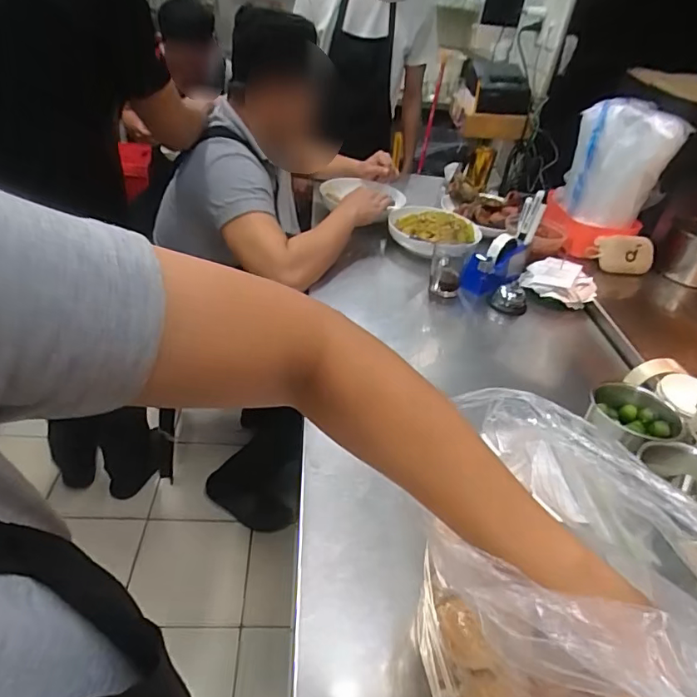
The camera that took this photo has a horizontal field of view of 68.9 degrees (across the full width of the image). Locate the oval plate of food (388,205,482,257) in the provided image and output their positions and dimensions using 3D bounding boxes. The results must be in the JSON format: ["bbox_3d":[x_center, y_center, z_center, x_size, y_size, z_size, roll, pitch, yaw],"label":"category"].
[{"bbox_3d":[0.205,-0.283,1.218,0.213,0.057,0.191,11,37,4],"label":"oval plate of food"}]

